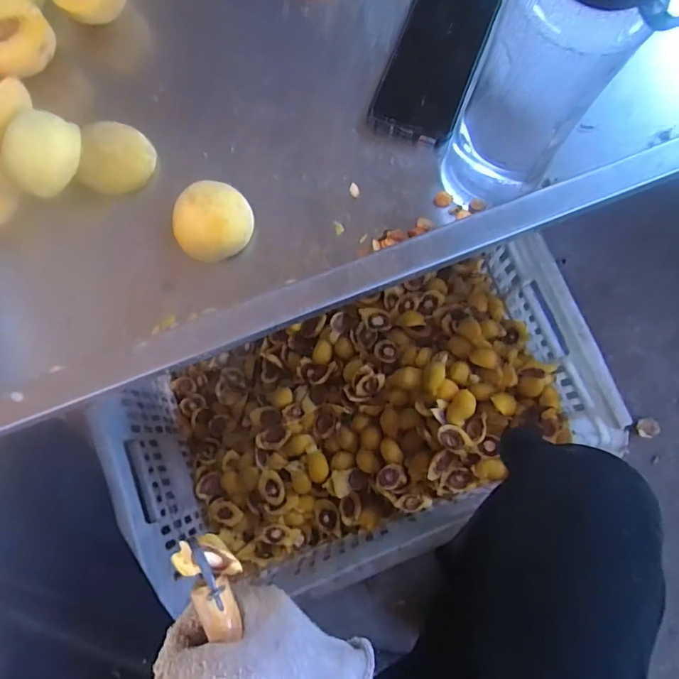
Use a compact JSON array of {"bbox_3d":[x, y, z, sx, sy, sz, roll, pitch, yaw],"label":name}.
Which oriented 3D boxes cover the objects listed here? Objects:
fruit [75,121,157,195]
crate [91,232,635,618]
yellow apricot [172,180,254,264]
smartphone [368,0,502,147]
[{"bbox_3d":[-0.188,-0.153,0.430,0.057,0.023,0.059,10,93,-24],"label":"fruit"},{"bbox_3d":[0.012,0.080,0.646,0.509,0.245,0.311,-20,79,-5],"label":"crate"},{"bbox_3d":[-0.104,-0.096,0.419,0.063,0.042,0.060,0,78,-1],"label":"yellow apricot"},{"bbox_3d":[0.085,-0.249,0.447,0.077,0.006,0.155,18,82,16],"label":"smartphone"}]

